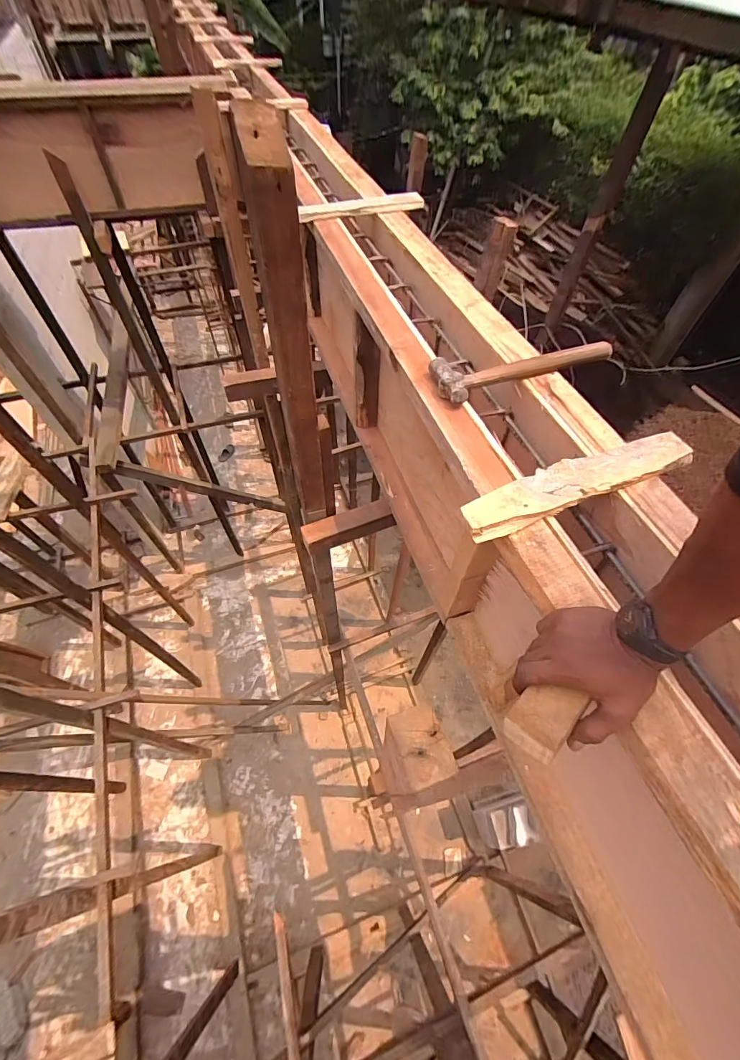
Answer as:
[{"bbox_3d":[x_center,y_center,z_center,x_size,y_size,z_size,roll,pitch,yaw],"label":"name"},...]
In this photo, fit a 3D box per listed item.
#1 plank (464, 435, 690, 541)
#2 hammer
[{"bbox_3d":[0.276,-0.065,0.541,0.334,0.018,0.064,-19,62,-11],"label":"plank"},{"bbox_3d":[0.249,-0.278,0.668,0.306,0.029,0.081,-20,59,-14],"label":"hammer"}]

